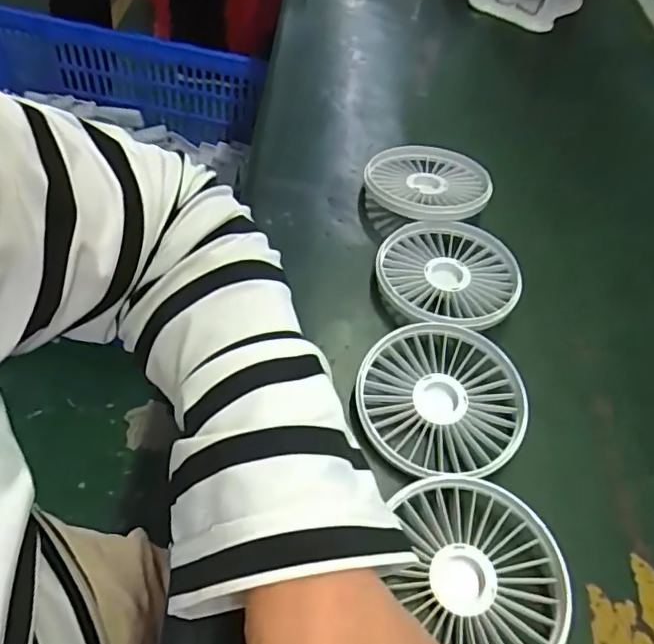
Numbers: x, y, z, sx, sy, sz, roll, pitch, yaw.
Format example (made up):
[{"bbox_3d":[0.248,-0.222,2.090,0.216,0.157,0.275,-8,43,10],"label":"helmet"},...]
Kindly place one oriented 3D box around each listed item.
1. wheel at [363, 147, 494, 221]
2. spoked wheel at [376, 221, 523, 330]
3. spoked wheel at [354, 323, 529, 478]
[{"bbox_3d":[0.073,-0.103,0.413,0.088,0.020,0.085,5,53,-6],"label":"wheel"},{"bbox_3d":[0.076,-0.027,0.364,0.086,0.025,0.087,6,53,-6],"label":"spoked wheel"},{"bbox_3d":[0.061,0.040,0.304,0.086,0.013,0.087,5,53,-6],"label":"spoked wheel"}]

